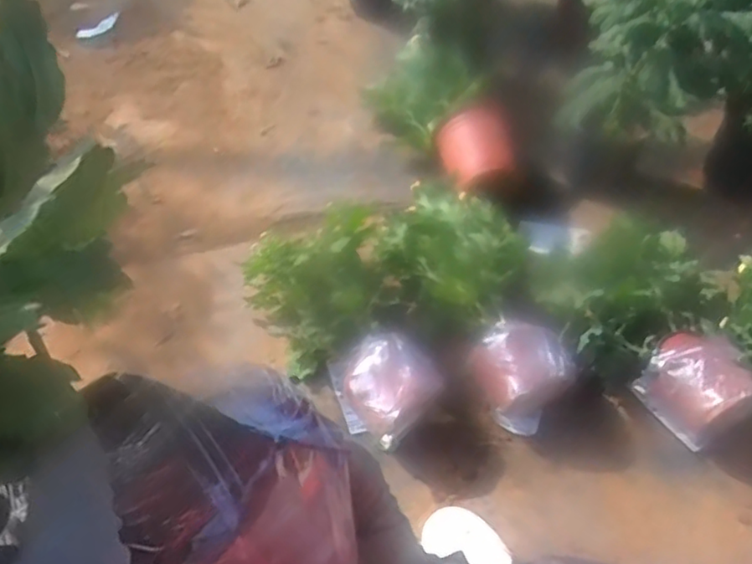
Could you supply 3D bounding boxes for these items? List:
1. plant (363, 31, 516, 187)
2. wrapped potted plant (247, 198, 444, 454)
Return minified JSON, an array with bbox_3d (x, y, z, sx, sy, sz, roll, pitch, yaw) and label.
[{"bbox_3d":[0.136,-0.320,1.227,0.170,0.139,0.398,-31,57,-17],"label":"plant"},{"bbox_3d":[-0.043,0.053,0.942,0.246,0.158,0.379,-20,54,-10],"label":"wrapped potted plant"}]

